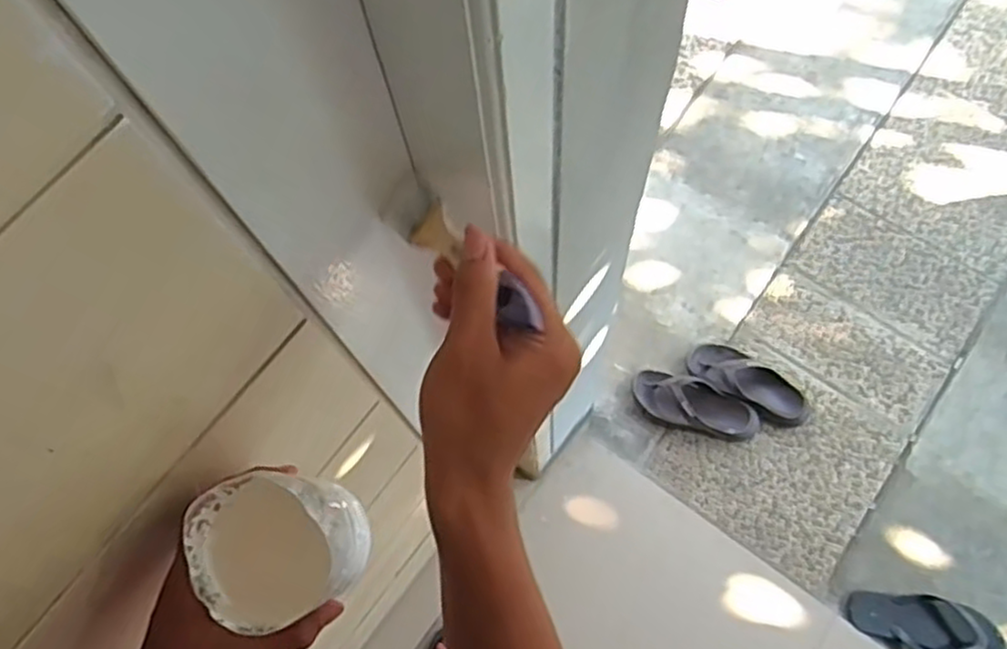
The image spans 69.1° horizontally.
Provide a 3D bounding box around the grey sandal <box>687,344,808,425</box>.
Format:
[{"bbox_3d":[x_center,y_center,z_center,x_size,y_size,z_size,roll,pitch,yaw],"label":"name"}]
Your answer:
[{"bbox_3d":[0.517,0.121,1.540,0.260,0.057,0.103,32,74,13],"label":"grey sandal"}]

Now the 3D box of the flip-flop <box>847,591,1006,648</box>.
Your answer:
[{"bbox_3d":[0.795,0.561,1.360,0.283,0.051,0.107,14,70,8],"label":"flip-flop"}]

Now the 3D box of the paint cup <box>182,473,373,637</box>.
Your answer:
[{"bbox_3d":[-0.136,0.136,0.449,0.086,0.113,0.076,-31,71,-9],"label":"paint cup"}]

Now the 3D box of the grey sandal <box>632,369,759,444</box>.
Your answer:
[{"bbox_3d":[0.402,0.169,1.528,0.264,0.053,0.104,15,71,8],"label":"grey sandal"}]

